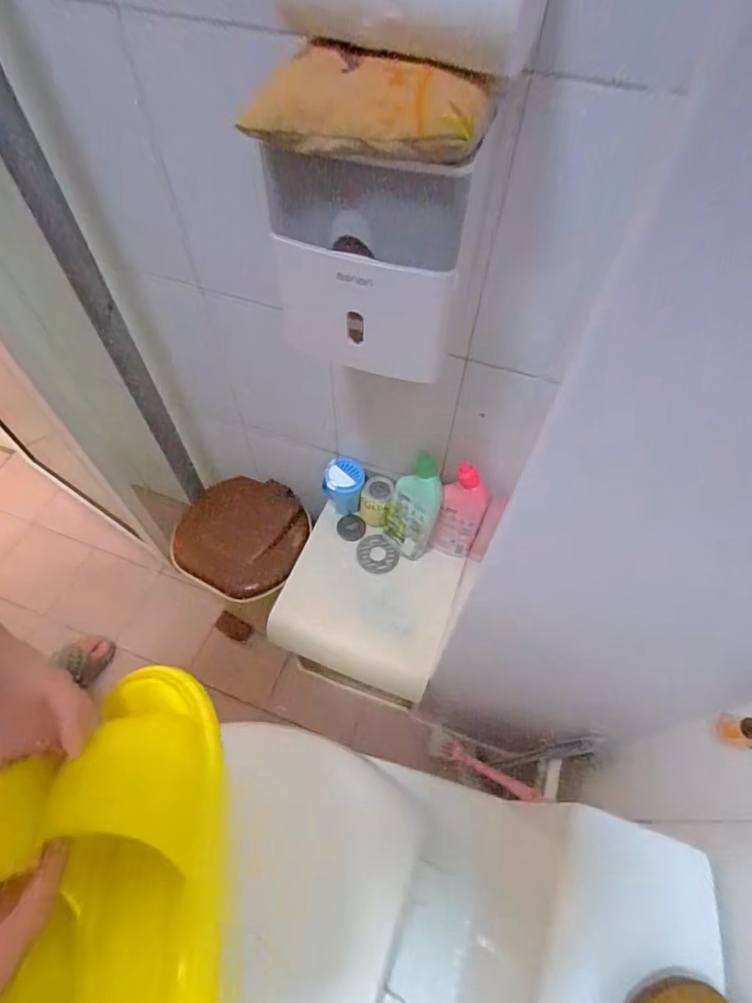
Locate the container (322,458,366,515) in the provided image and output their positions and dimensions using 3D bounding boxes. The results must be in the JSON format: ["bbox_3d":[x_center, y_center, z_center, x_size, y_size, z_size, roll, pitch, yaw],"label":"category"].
[{"bbox_3d":[-0.063,-0.026,0.959,0.083,0.109,0.071,5,58,2],"label":"container"}]

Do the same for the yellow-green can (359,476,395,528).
[{"bbox_3d":[0.000,0.004,0.948,0.063,0.089,0.066,0,58,-1],"label":"yellow-green can"}]

